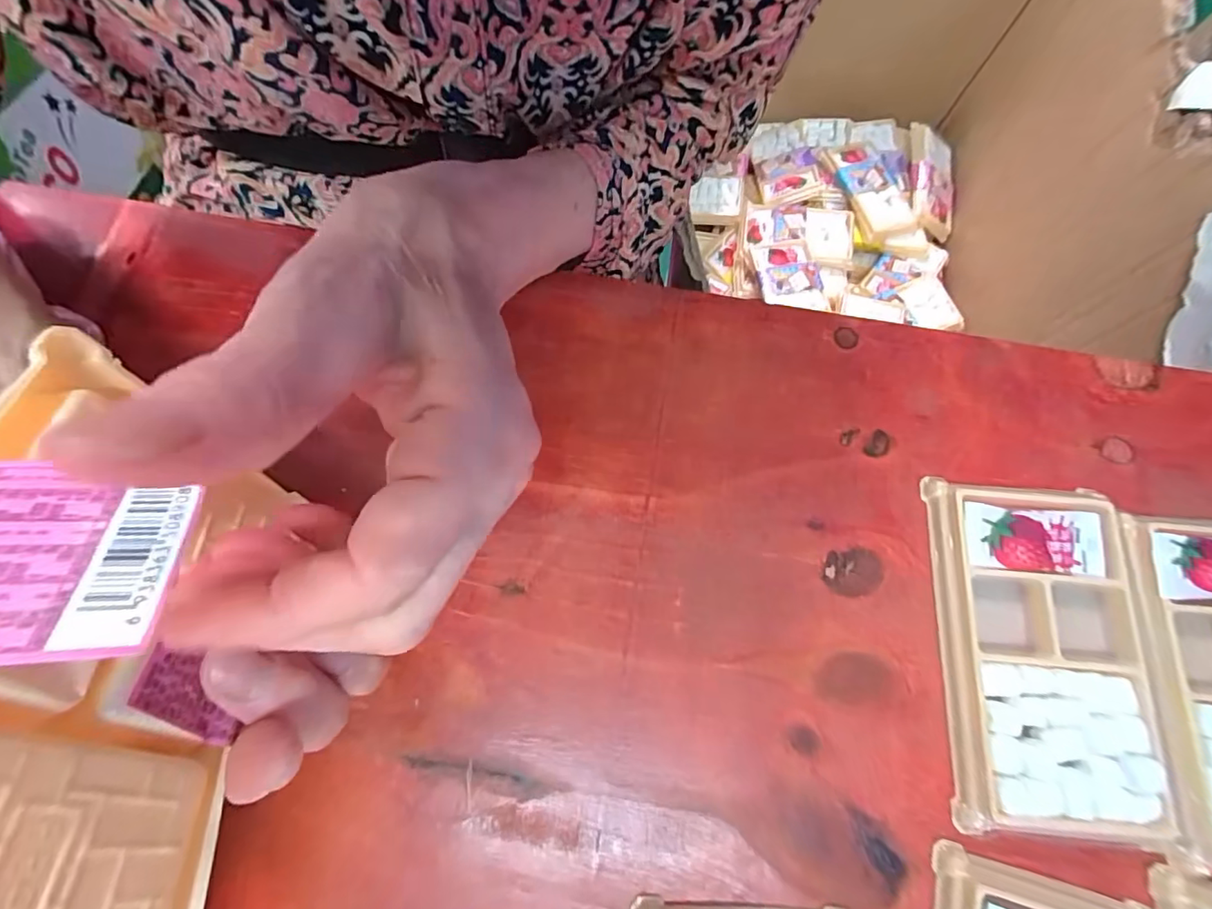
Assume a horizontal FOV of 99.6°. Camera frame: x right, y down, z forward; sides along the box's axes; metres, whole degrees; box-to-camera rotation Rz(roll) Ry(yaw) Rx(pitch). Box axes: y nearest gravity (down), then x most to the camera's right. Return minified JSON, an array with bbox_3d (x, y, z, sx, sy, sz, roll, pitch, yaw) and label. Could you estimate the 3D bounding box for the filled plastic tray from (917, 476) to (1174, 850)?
[{"bbox_3d":[0.179,0.080,0.212,0.078,0.014,0.135,4,73,-1],"label":"filled plastic tray"}]

